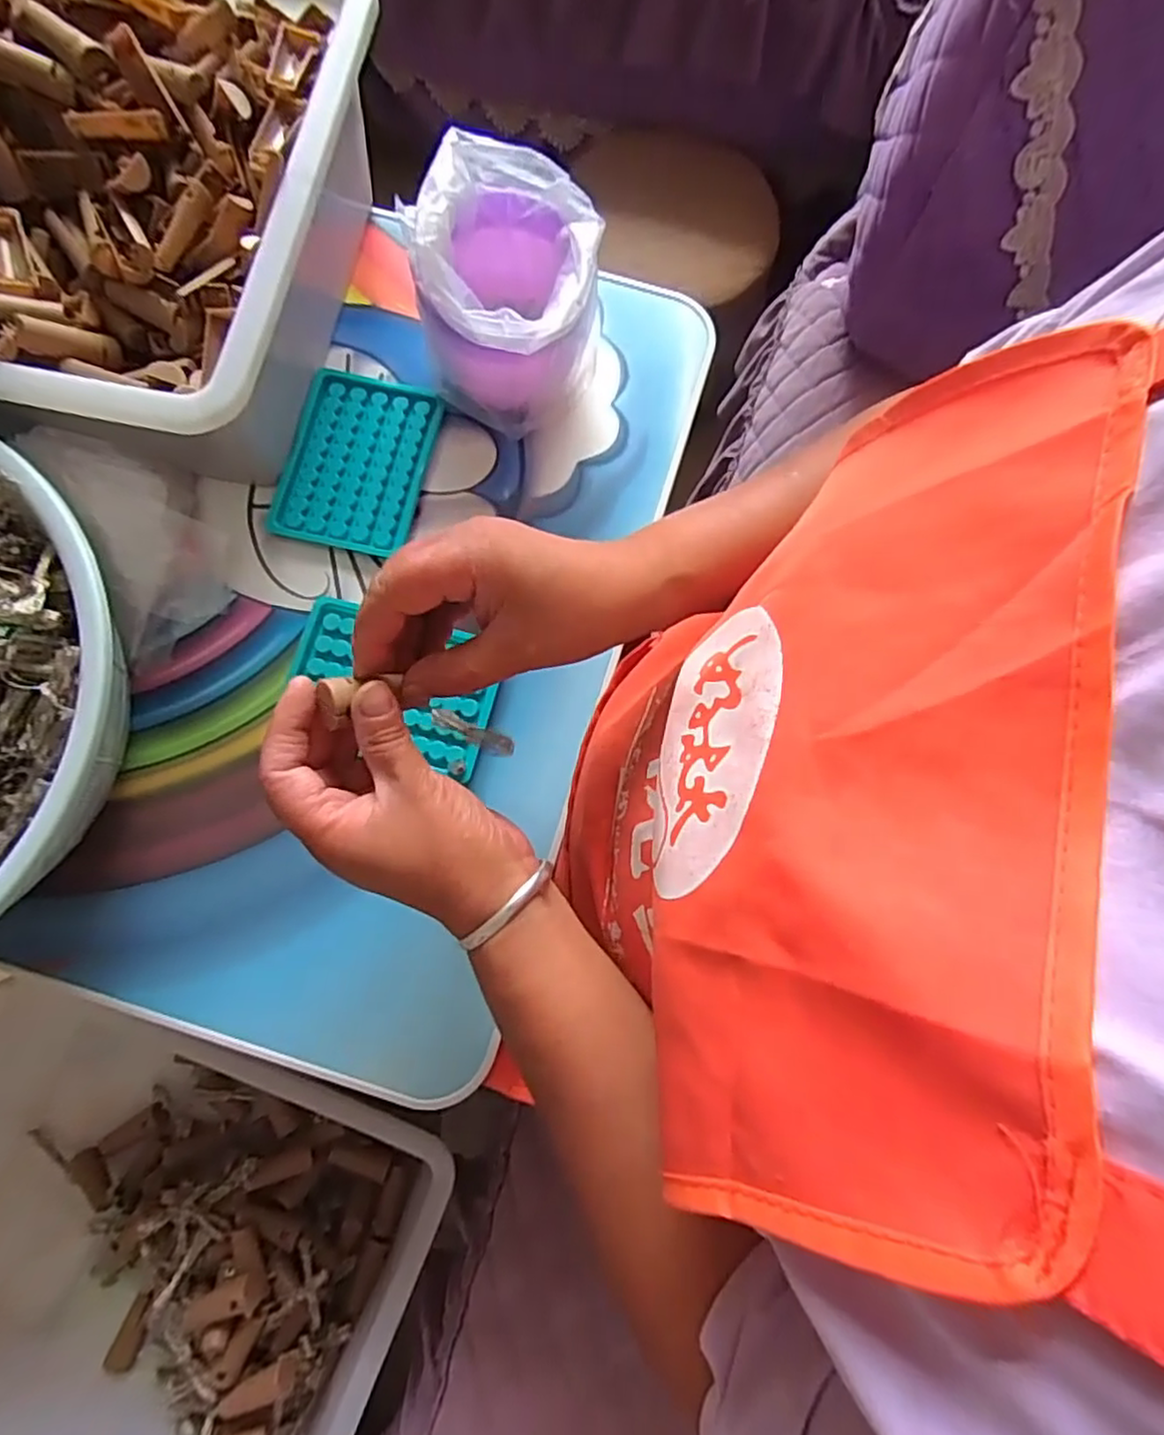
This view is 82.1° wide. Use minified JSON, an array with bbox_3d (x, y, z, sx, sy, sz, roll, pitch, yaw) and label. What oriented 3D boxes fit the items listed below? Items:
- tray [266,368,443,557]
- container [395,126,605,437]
[{"bbox_3d":[-0.159,-0.180,0.471,0.095,0.010,0.128,10,78,2],"label":"tray"},{"bbox_3d":[-0.048,-0.270,0.427,0.108,0.120,0.118,5,78,1],"label":"container"}]

